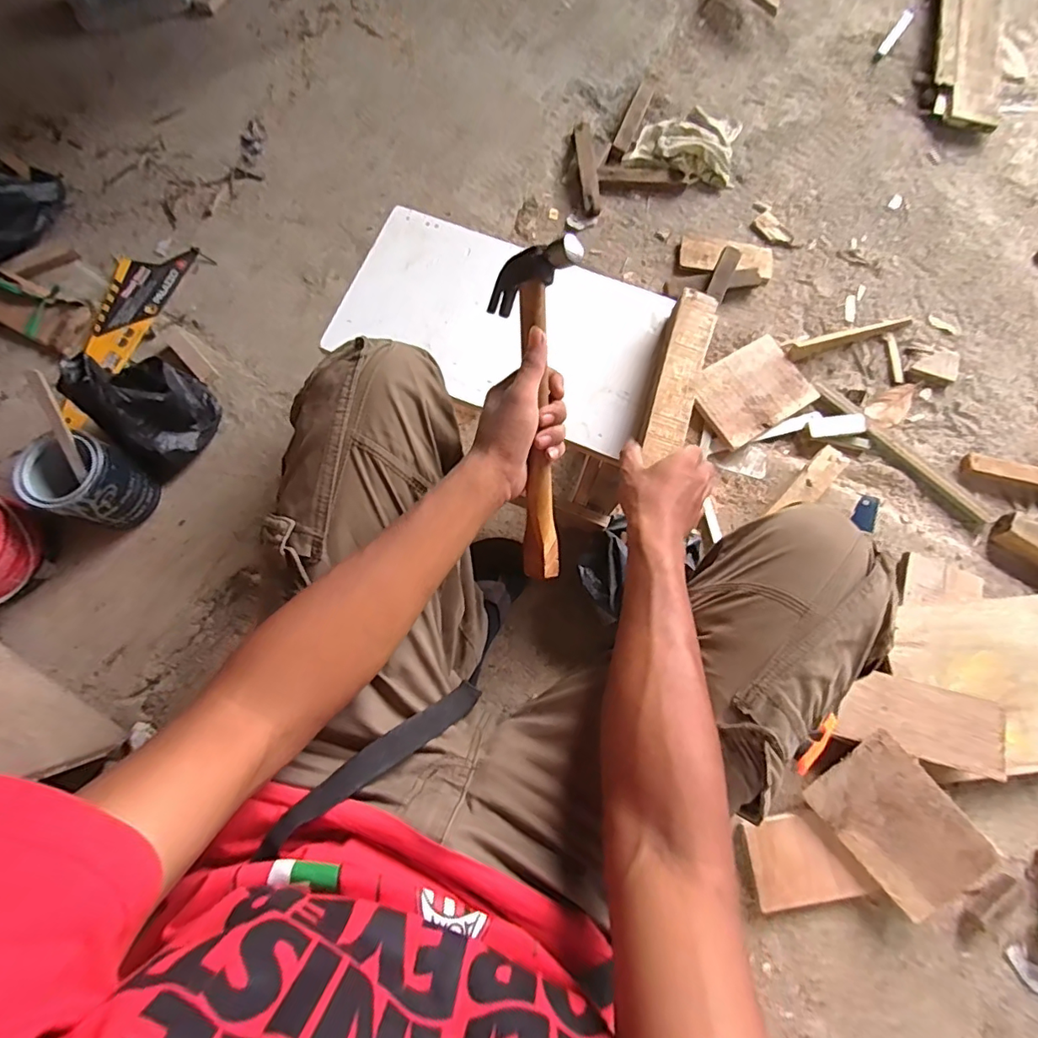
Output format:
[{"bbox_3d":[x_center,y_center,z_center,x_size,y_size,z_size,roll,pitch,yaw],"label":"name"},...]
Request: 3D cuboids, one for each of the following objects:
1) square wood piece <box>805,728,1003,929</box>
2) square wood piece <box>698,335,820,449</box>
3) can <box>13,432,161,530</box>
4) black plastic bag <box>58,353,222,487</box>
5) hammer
[{"bbox_3d":[0.509,0.411,0.709,0.140,0.023,0.213,-41,83,5],"label":"square wood piece"},{"bbox_3d":[0.394,-0.218,0.901,0.206,0.008,0.140,-31,81,-16],"label":"square wood piece"},{"bbox_3d":[-0.589,-0.051,0.741,0.106,0.124,0.103,0,76,-2],"label":"can"},{"bbox_3d":[-0.539,-0.168,0.777,0.139,0.118,0.154,-44,81,-11],"label":"black plastic bag"},{"bbox_3d":[0.004,-0.091,0.471,0.090,0.022,0.275,12,103,37],"label":"hammer"}]

